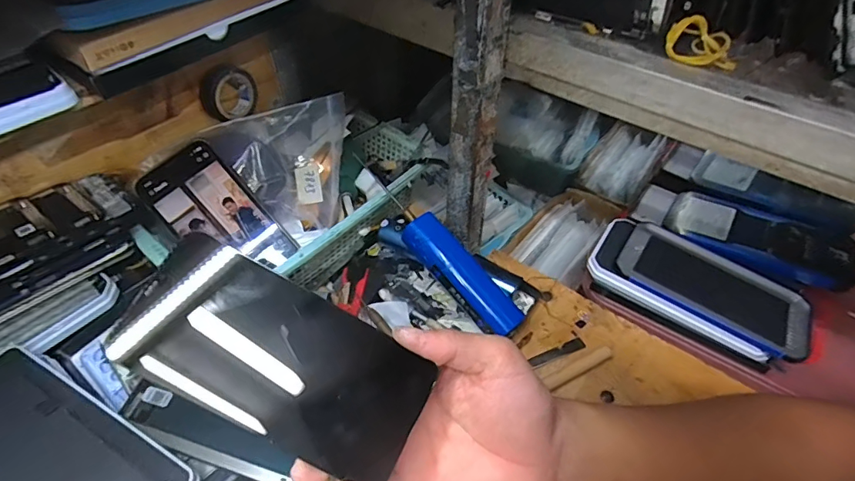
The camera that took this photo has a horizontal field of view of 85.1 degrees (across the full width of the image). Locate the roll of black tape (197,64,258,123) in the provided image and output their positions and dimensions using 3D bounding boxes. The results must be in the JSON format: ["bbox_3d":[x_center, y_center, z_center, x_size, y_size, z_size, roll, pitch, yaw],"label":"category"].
[{"bbox_3d":[-0.205,-0.152,0.480,0.030,0.046,0.052,25,52,20],"label":"roll of black tape"}]

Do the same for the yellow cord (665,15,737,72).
[{"bbox_3d":[0.183,-0.132,0.308,0.045,0.023,0.028,21,51,18],"label":"yellow cord"}]

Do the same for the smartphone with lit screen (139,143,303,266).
[{"bbox_3d":[-0.186,-0.022,0.420,0.071,0.009,0.130,-43,97,-15],"label":"smartphone with lit screen"}]

